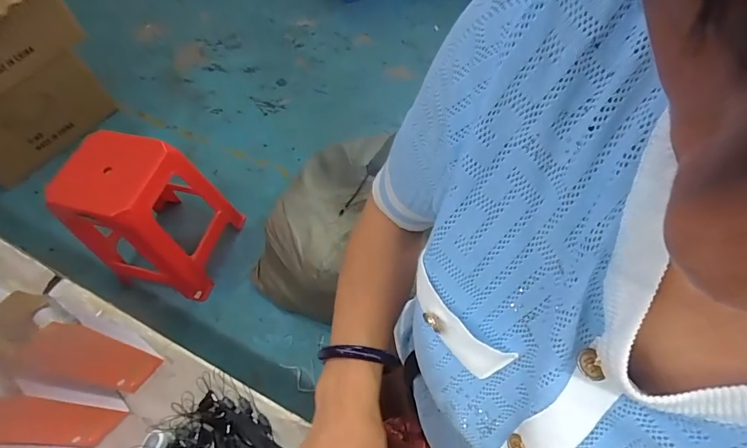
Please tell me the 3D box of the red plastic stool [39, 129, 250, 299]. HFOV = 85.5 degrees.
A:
[{"bbox_3d":[-0.745,-0.035,1.318,0.410,0.495,0.360,9,61,9],"label":"red plastic stool"}]

